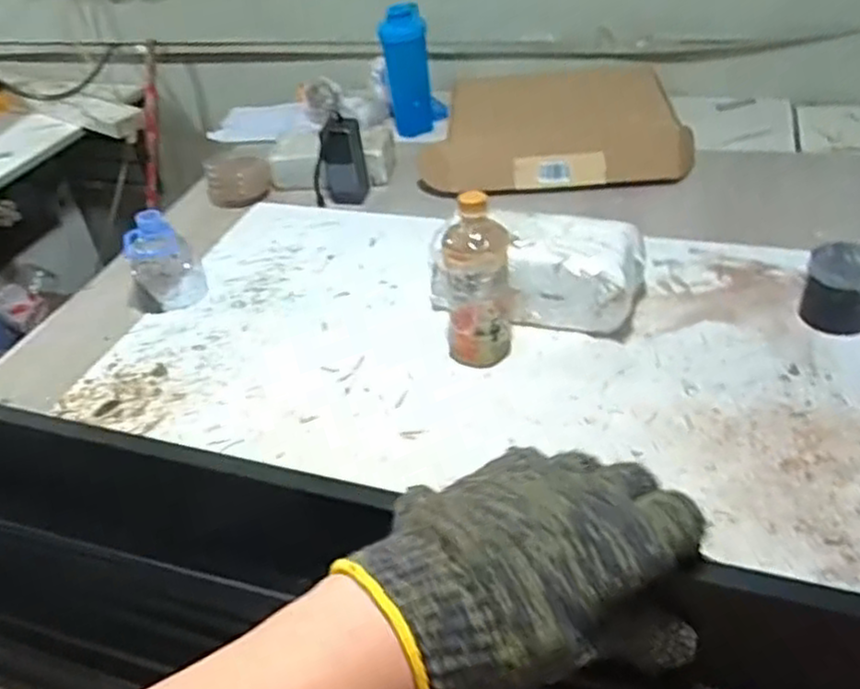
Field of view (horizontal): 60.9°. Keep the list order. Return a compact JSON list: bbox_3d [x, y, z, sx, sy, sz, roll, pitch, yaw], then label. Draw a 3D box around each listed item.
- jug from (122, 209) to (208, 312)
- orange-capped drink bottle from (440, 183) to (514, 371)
[{"bbox_3d":[-0.366,-0.119,1.004,0.086,0.124,0.078,-19,41,-15],"label":"jug"},{"bbox_3d":[0.053,-0.066,0.816,0.075,0.198,0.063,-3,39,5],"label":"orange-capped drink bottle"}]

